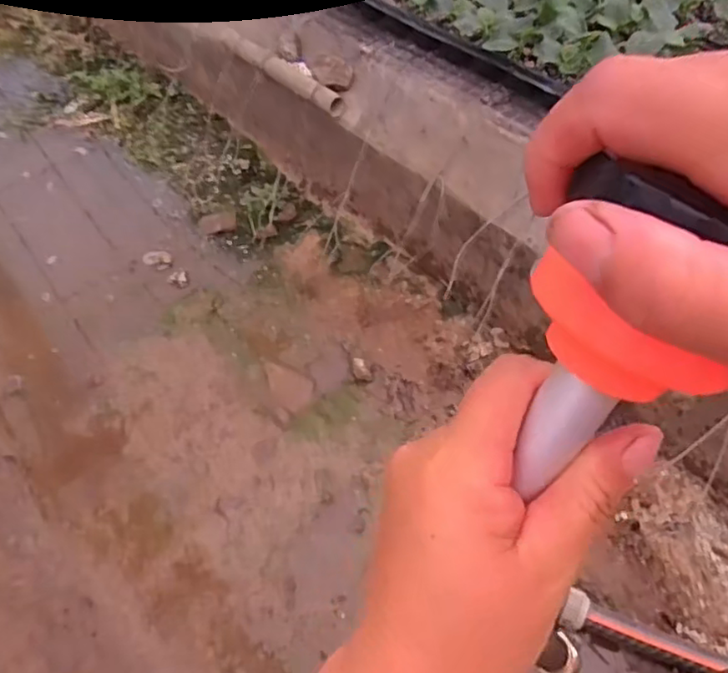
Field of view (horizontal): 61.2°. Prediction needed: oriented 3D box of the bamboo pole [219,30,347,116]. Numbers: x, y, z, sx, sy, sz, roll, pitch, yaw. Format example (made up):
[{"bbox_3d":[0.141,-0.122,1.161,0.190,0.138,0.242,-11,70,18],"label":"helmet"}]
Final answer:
[{"bbox_3d":[-0.146,-0.444,1.019,0.034,0.027,0.320,-36,59,-22],"label":"bamboo pole"}]

